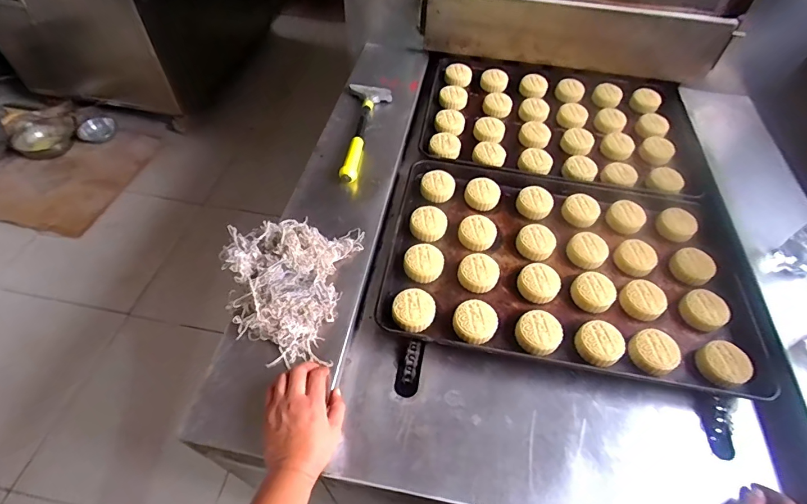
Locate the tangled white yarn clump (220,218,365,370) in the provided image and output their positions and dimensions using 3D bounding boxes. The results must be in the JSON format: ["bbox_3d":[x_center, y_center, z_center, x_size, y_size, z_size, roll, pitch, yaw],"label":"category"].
[{"bbox_3d":[-0.171,0.039,0.626,0.201,0.060,0.237,2,51,-1],"label":"tangled white yarn clump"}]

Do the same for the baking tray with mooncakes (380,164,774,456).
[{"bbox_3d":[0.273,0.055,0.714,0.600,0.068,0.469,8,52,3],"label":"baking tray with mooncakes"}]

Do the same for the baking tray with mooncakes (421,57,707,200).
[{"bbox_3d":[0.357,-0.302,0.945,0.603,0.039,0.363,10,52,5],"label":"baking tray with mooncakes"}]

